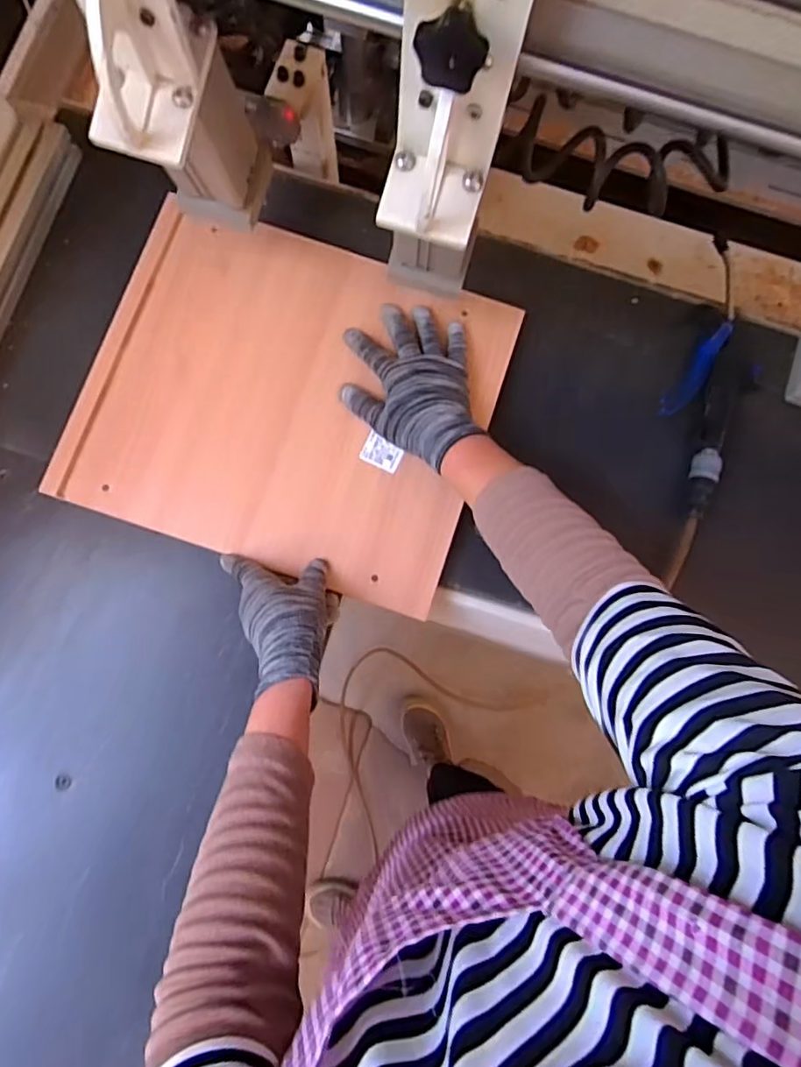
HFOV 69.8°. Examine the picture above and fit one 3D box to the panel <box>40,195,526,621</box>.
[{"bbox_3d":[-0.115,-0.142,0.611,0.411,0.014,0.348,19,83,-1],"label":"panel"}]

